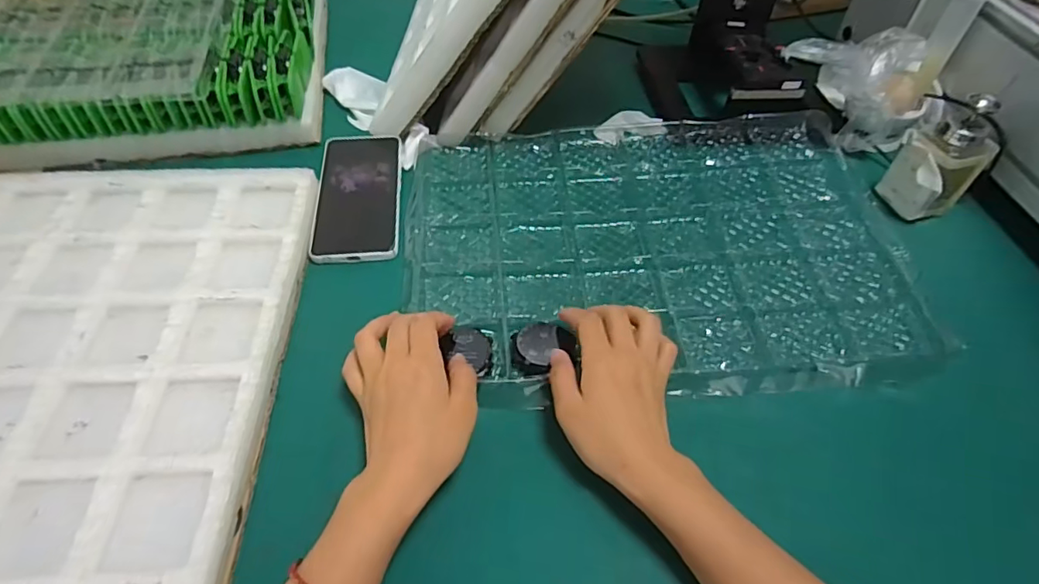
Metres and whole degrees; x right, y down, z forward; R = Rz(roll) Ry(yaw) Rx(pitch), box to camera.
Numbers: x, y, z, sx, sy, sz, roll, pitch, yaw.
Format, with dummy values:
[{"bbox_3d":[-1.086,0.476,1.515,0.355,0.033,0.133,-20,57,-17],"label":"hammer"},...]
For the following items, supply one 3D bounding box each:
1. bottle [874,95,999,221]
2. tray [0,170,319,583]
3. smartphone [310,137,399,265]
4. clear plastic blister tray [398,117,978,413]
[{"bbox_3d":[0.397,-0.124,0.516,0.053,0.107,0.055,-11,53,-8],"label":"bottle"},{"bbox_3d":[-0.360,0.066,0.391,0.355,0.032,0.423,-3,53,-1],"label":"tray"},{"bbox_3d":[-0.158,-0.098,0.540,0.078,0.011,0.170,-6,53,-4],"label":"smartphone"},{"bbox_3d":[0.118,-0.051,0.508,0.425,0.027,0.307,-5,53,-3],"label":"clear plastic blister tray"}]

